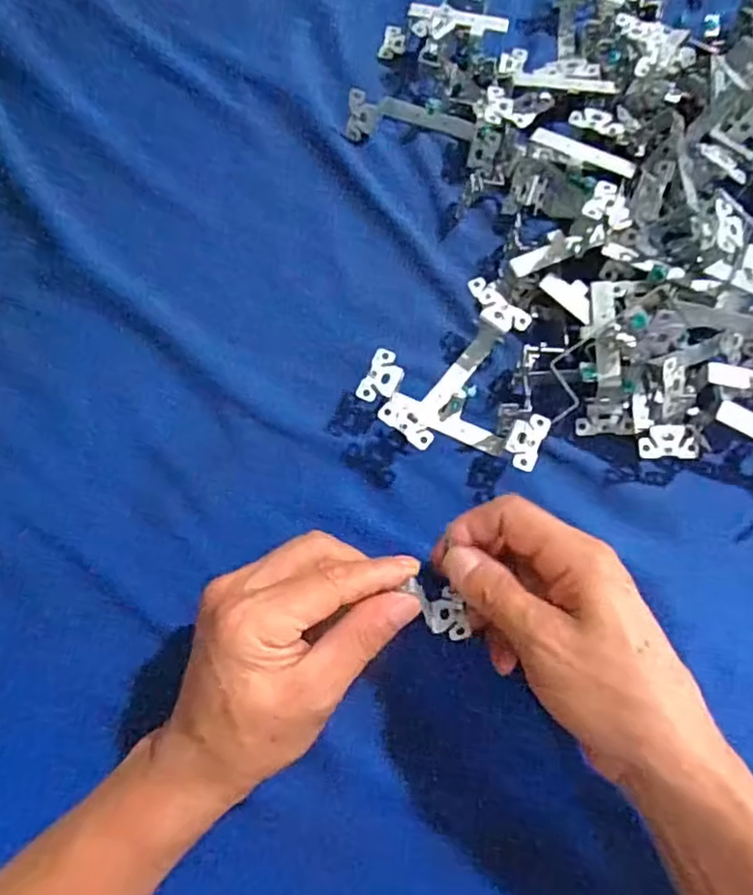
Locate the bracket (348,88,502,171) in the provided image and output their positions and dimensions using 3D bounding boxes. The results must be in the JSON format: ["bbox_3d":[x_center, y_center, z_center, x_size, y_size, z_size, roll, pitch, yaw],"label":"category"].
[{"bbox_3d":[0.034,-0.221,0.436,0.106,0.024,0.035,19,73,5],"label":"bracket"}]

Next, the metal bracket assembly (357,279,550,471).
[{"bbox_3d":[0.059,-0.035,0.372,0.111,0.028,0.104,-42,77,-12],"label":"metal bracket assembly"}]

